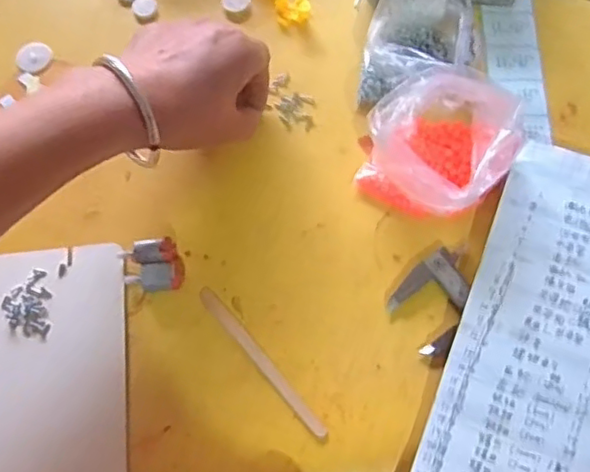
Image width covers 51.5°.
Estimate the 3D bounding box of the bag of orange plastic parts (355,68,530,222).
[{"bbox_3d":[0.097,-0.060,0.412,0.089,0.062,0.085,31,73,13],"label":"bag of orange plastic parts"}]

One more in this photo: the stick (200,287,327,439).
[{"bbox_3d":[-0.022,0.079,0.390,0.010,0.004,0.120,-39,72,-13],"label":"stick"}]

